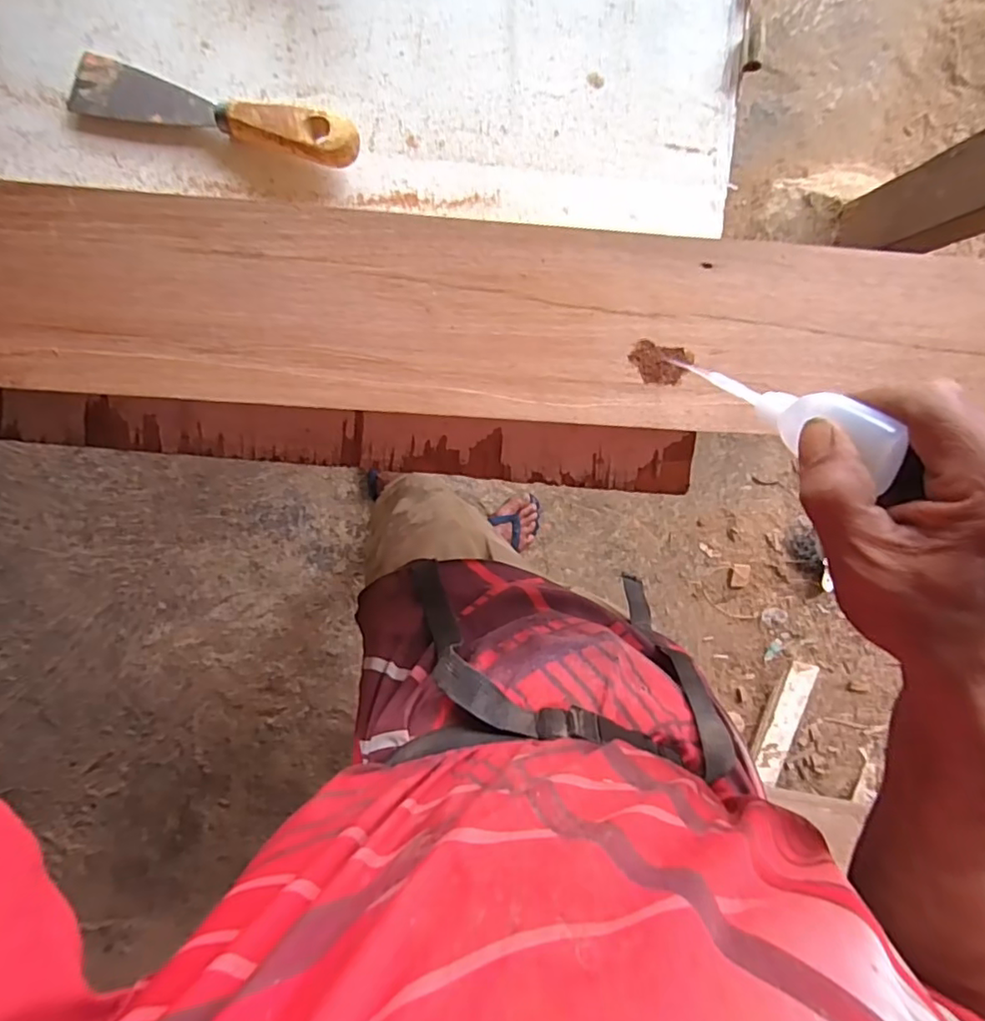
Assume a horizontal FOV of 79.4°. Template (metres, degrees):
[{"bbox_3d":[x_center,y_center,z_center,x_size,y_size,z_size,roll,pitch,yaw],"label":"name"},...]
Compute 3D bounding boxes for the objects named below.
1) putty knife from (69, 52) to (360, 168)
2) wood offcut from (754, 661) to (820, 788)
[{"bbox_3d":[-0.160,-0.229,0.341,0.169,0.029,0.031,13,98,-5],"label":"putty knife"},{"bbox_3d":[0.665,0.490,1.367,0.076,0.034,0.299,16,97,-6],"label":"wood offcut"}]

